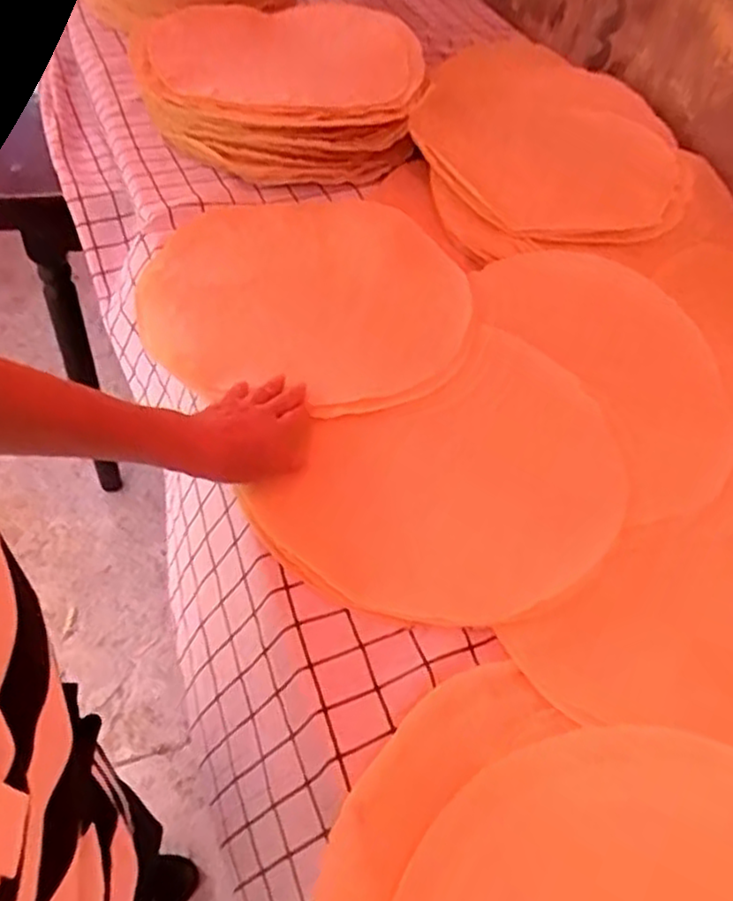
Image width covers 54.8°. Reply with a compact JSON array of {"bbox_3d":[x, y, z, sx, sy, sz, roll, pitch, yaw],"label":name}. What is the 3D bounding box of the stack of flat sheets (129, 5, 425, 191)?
[{"bbox_3d":[-0.123,-0.530,1.027,0.388,0.083,0.414,0,50,-7],"label":"stack of flat sheets"}]

